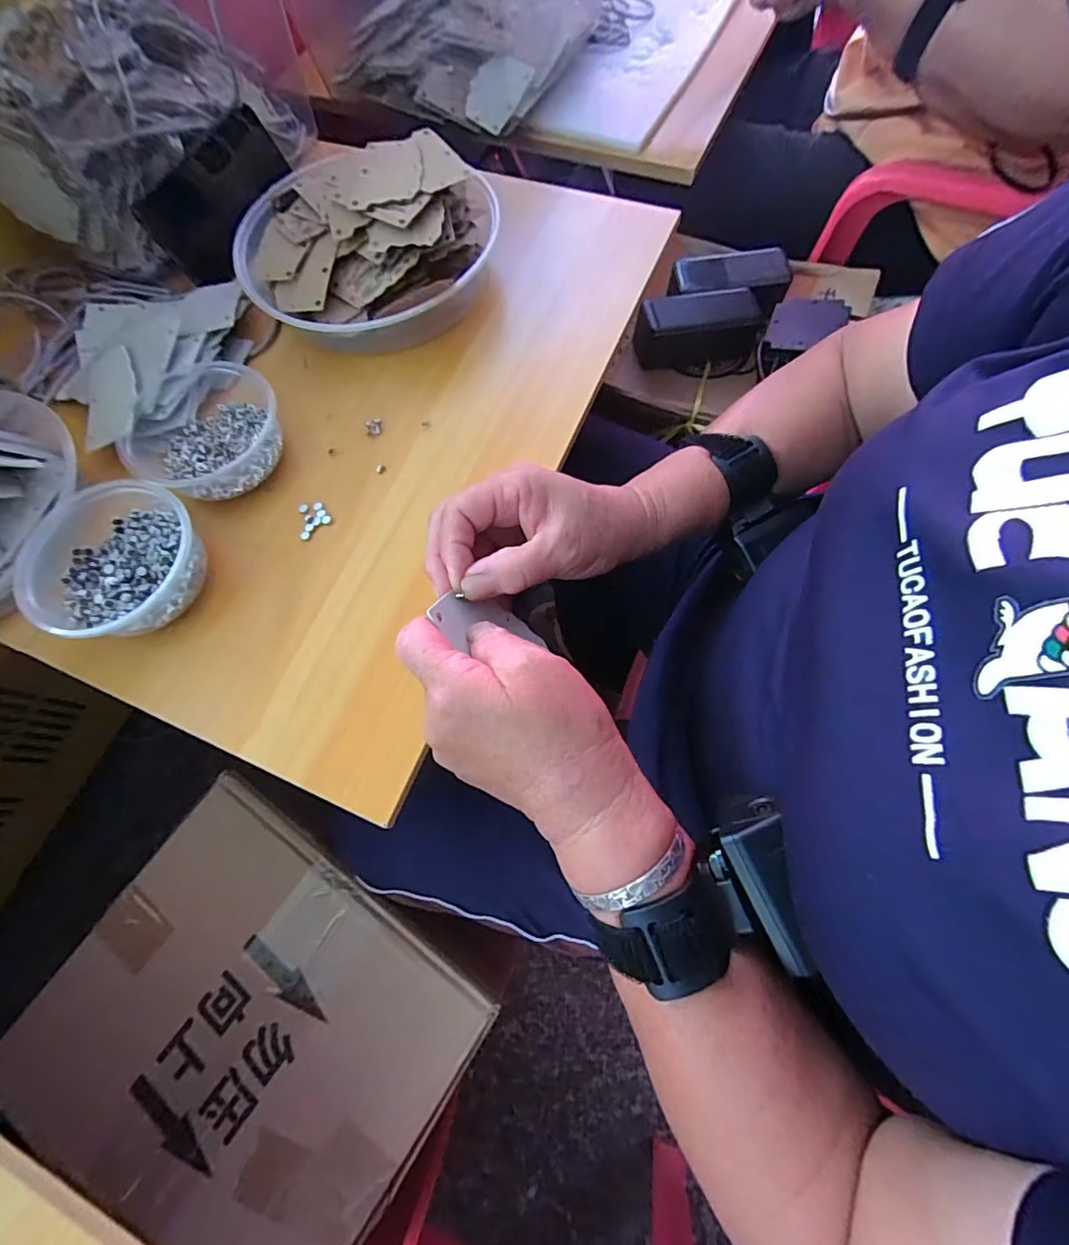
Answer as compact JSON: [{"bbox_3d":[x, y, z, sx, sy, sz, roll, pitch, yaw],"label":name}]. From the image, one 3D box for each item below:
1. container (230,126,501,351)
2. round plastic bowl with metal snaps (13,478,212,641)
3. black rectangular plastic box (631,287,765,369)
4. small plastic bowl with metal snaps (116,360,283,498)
[{"bbox_3d":[-0.146,-0.328,0.422,0.216,0.067,0.202,8,71,6],"label":"container"},{"bbox_3d":[-0.287,-0.039,0.342,0.110,0.041,0.106,-1,70,3],"label":"round plastic bowl with metal snaps"},{"bbox_3d":[0.182,-0.337,0.563,0.150,0.053,0.059,-12,70,-1],"label":"black rectangular plastic box"},{"bbox_3d":[-0.251,-0.148,0.376,0.114,0.038,0.112,-1,70,3],"label":"small plastic bowl with metal snaps"}]

